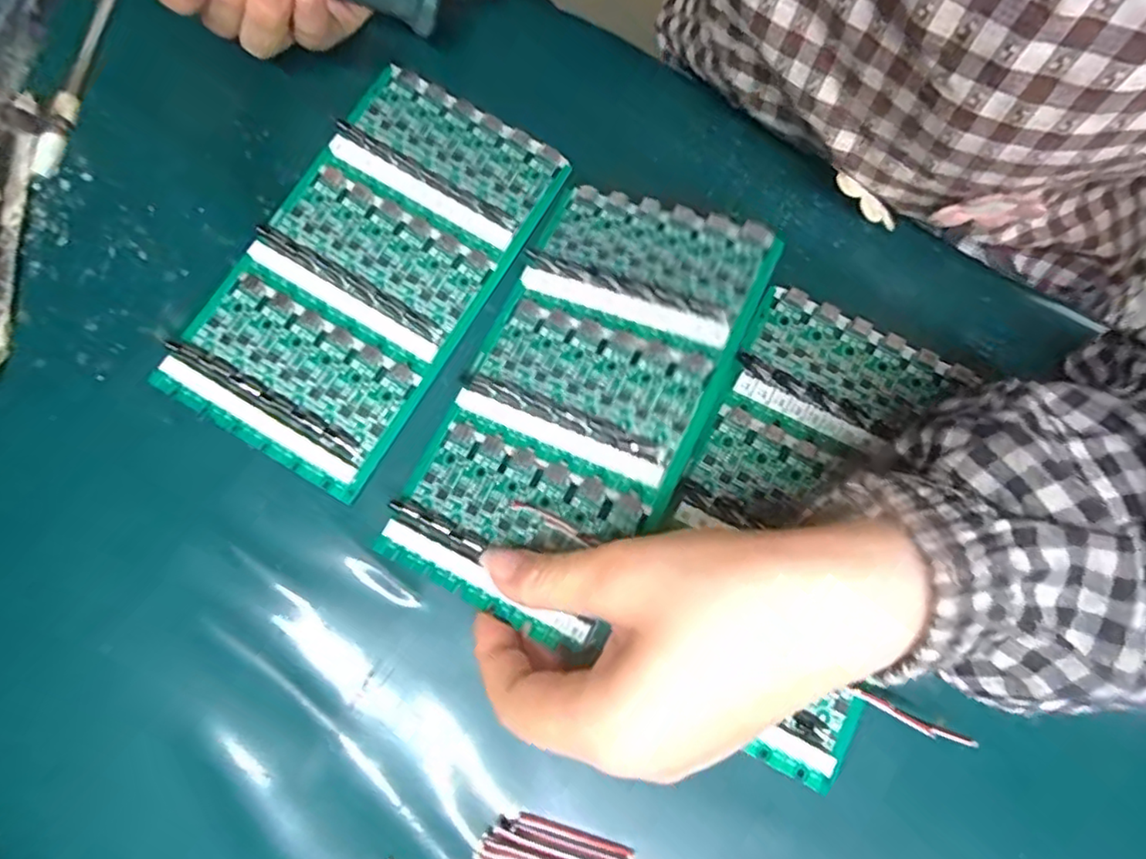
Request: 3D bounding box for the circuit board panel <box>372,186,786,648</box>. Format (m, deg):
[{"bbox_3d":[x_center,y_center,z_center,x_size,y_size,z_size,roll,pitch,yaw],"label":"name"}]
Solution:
[{"bbox_3d":[0.002,-0.016,0.254,0.106,0.008,0.186,21,78,22],"label":"circuit board panel"}]

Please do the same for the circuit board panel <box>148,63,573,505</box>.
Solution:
[{"bbox_3d":[-0.092,-0.074,0.278,0.103,0.006,0.186,30,80,4],"label":"circuit board panel"}]

